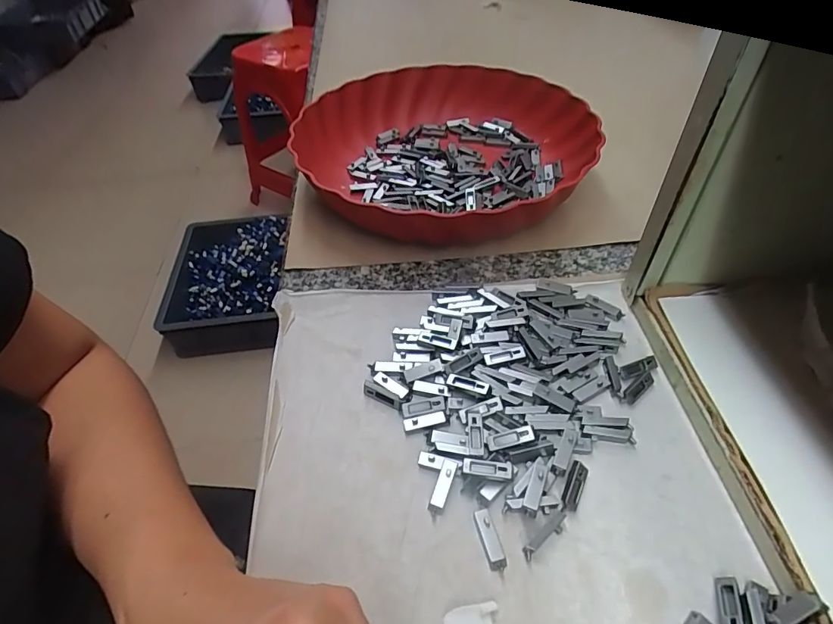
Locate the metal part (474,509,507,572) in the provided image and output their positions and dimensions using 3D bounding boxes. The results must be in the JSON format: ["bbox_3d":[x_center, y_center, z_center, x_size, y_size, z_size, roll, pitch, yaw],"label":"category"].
[{"bbox_3d":[0.034,0.105,0.217,0.008,0.005,0.026,-14,48,-8],"label":"metal part"}]

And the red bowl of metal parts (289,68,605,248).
[{"bbox_3d":[0.016,-0.142,0.415,0.243,0.058,0.267,-2,48,3],"label":"red bowl of metal parts"}]

